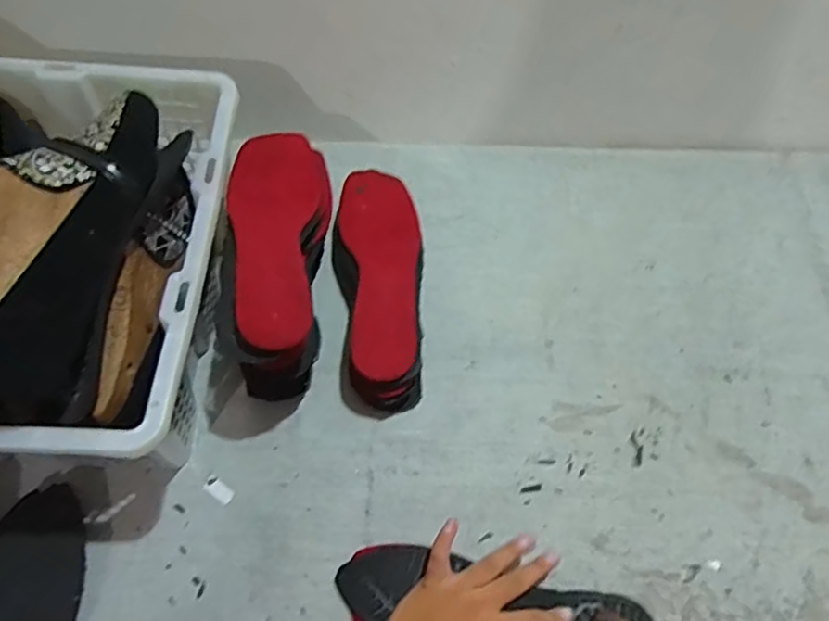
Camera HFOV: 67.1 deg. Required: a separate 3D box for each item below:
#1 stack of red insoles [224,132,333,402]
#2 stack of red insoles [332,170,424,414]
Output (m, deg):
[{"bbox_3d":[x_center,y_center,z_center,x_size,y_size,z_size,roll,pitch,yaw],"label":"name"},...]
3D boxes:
[{"bbox_3d":[-0.119,-0.048,0.578,0.091,0.143,0.245,-6,63,-7],"label":"stack of red insoles"},{"bbox_3d":[-0.036,-0.028,0.623,0.085,0.072,0.250,-1,62,-4],"label":"stack of red insoles"}]

